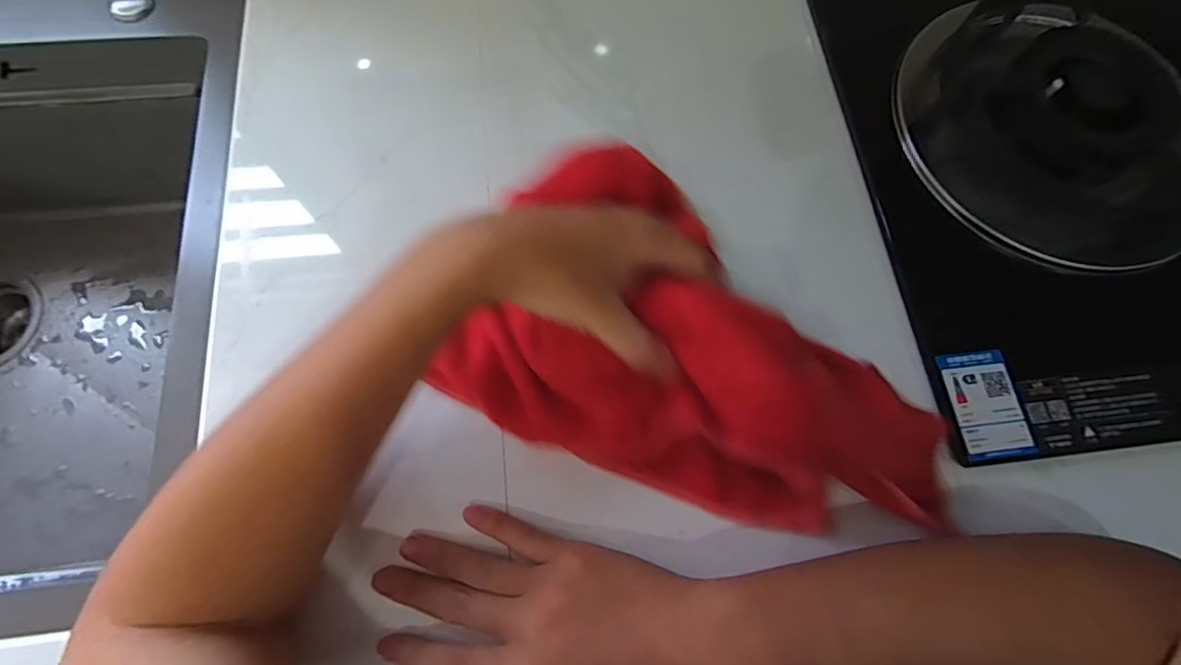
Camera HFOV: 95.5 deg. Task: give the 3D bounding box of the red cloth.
[{"bbox_3d":[0.078,0.008,0.304,0.285,0.067,0.176,24,72,6],"label":"red cloth"}]

